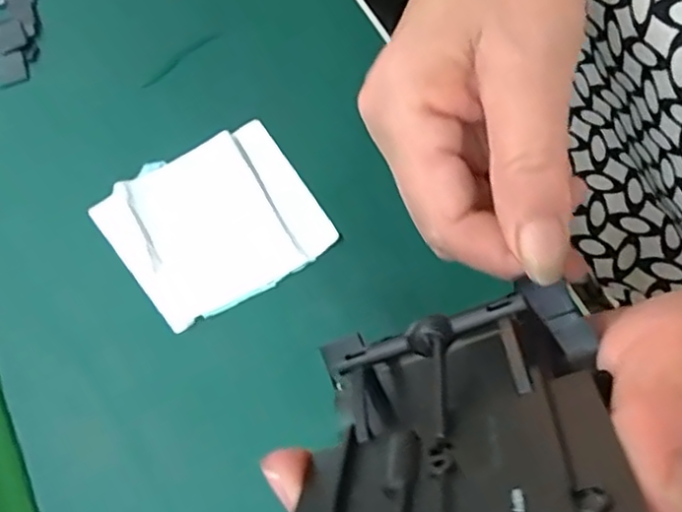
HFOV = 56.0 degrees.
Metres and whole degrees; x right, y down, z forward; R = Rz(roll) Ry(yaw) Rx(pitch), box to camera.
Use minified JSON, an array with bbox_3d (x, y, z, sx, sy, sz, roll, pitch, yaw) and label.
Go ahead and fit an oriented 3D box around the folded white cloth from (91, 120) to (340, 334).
[{"bbox_3d":[-0.055,-0.015,0.277,0.082,0.005,0.073,-33,75,-7],"label":"folded white cloth"}]

